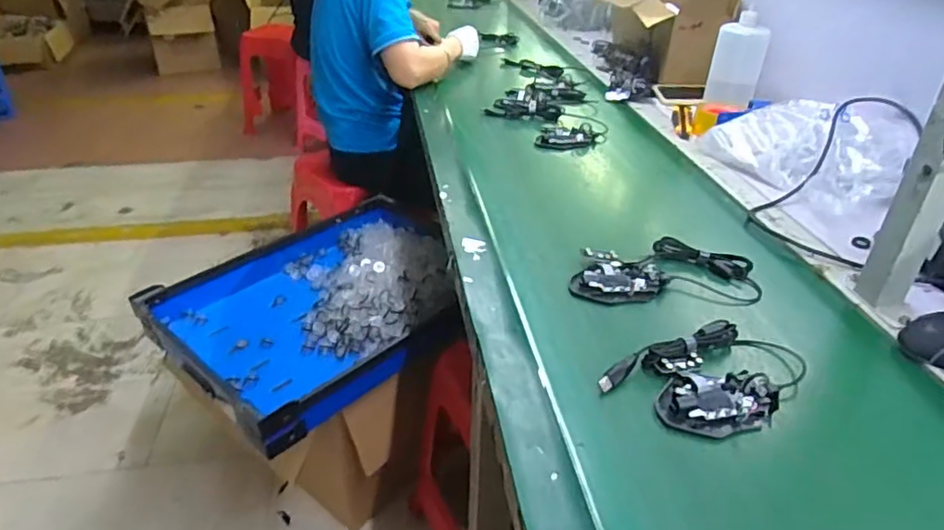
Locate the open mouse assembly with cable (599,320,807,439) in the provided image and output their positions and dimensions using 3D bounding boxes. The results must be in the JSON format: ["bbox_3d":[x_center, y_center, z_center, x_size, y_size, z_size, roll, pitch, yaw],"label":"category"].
[{"bbox_3d":[0.235,0.112,0.592,0.195,0.032,0.113,-14,37,-22],"label":"open mouse assembly with cable"}]

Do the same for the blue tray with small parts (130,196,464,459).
[{"bbox_3d":[-0.275,0.067,1.221,0.485,0.106,0.625,26,41,31],"label":"blue tray with small parts"}]

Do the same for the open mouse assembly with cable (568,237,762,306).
[{"bbox_3d":[0.235,0.006,0.746,0.223,0.025,0.102,1,34,-1],"label":"open mouse assembly with cable"}]

